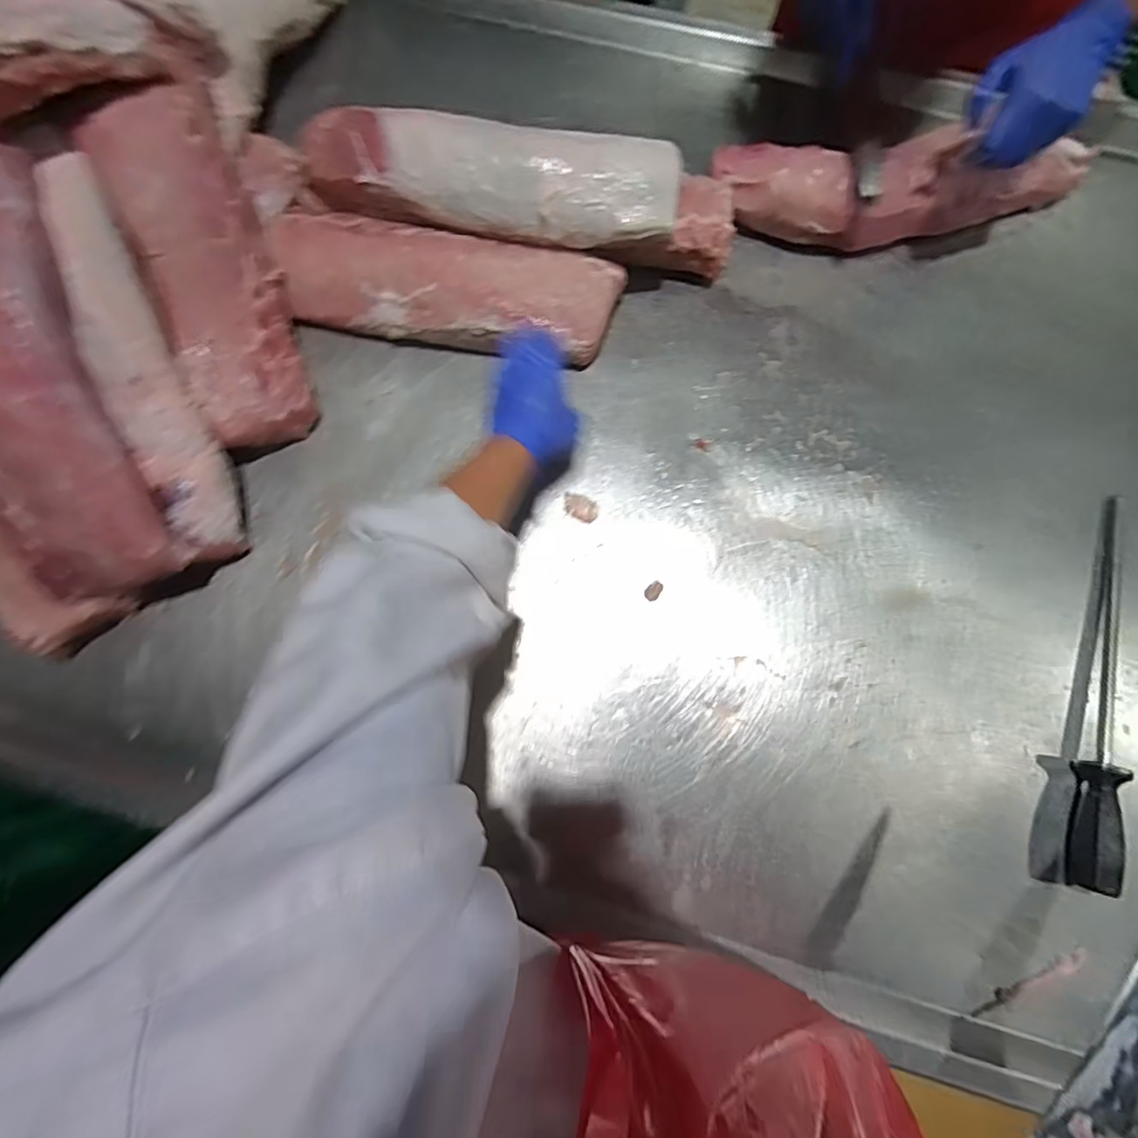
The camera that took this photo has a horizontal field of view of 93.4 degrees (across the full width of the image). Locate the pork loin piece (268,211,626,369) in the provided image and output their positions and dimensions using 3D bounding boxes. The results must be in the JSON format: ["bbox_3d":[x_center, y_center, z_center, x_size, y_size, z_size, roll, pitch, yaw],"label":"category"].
[{"bbox_3d":[-0.152,-0.337,0.637,0.414,0.059,0.119,9,78,3],"label":"pork loin piece"}]

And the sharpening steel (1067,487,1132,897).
[{"bbox_3d":[0.563,0.119,0.557,0.034,0.030,0.406,16,79,4],"label":"sharpening steel"}]

